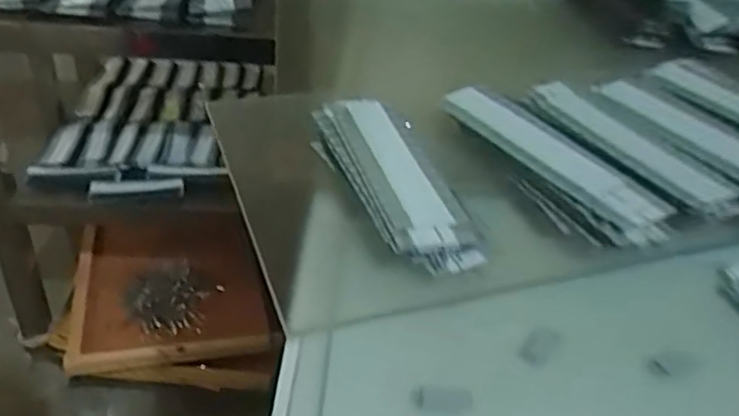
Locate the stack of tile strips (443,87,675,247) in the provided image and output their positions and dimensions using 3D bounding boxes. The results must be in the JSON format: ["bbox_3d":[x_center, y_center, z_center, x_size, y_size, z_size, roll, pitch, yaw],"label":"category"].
[{"bbox_3d":[0.100,-0.030,0.371,0.048,0.017,0.155,-13,40,-23],"label":"stack of tile strips"}]

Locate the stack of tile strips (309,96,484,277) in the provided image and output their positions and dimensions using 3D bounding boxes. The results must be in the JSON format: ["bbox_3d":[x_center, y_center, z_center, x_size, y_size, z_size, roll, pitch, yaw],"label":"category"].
[{"bbox_3d":[0.009,-0.021,0.348,0.048,0.016,0.151,-11,41,-19],"label":"stack of tile strips"}]

